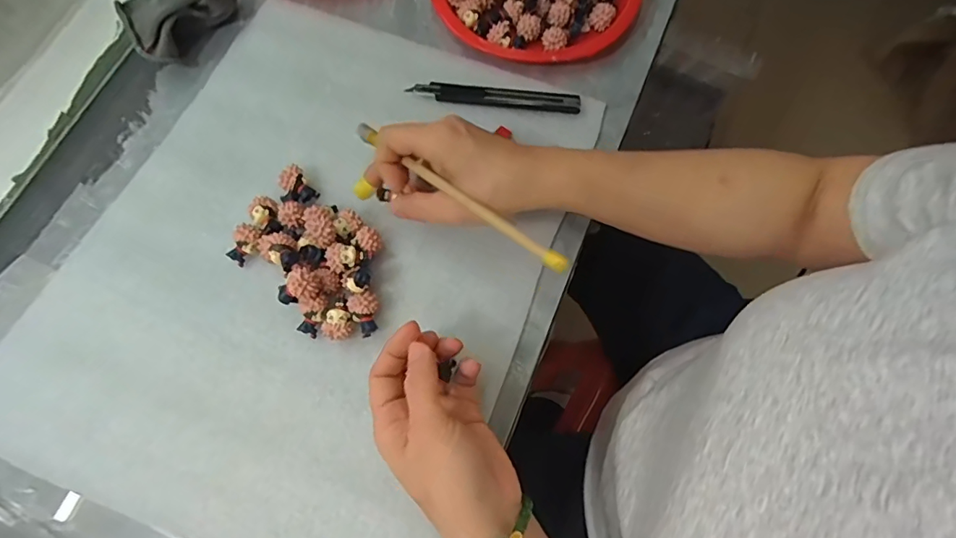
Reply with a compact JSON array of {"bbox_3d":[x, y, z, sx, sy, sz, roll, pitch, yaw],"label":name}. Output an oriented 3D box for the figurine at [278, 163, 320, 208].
[{"bbox_3d":[-0.137,-0.060,0.370,0.027,0.019,0.025,0,72,-1],"label":"figurine"}]

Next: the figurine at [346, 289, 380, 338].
[{"bbox_3d":[-0.077,0.031,0.342,0.020,0.017,0.030,-21,73,-8],"label":"figurine"}]

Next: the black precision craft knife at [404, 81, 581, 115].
[{"bbox_3d":[0.014,-0.139,0.395,0.136,0.008,0.017,7,72,1],"label":"black precision craft knife"}]

